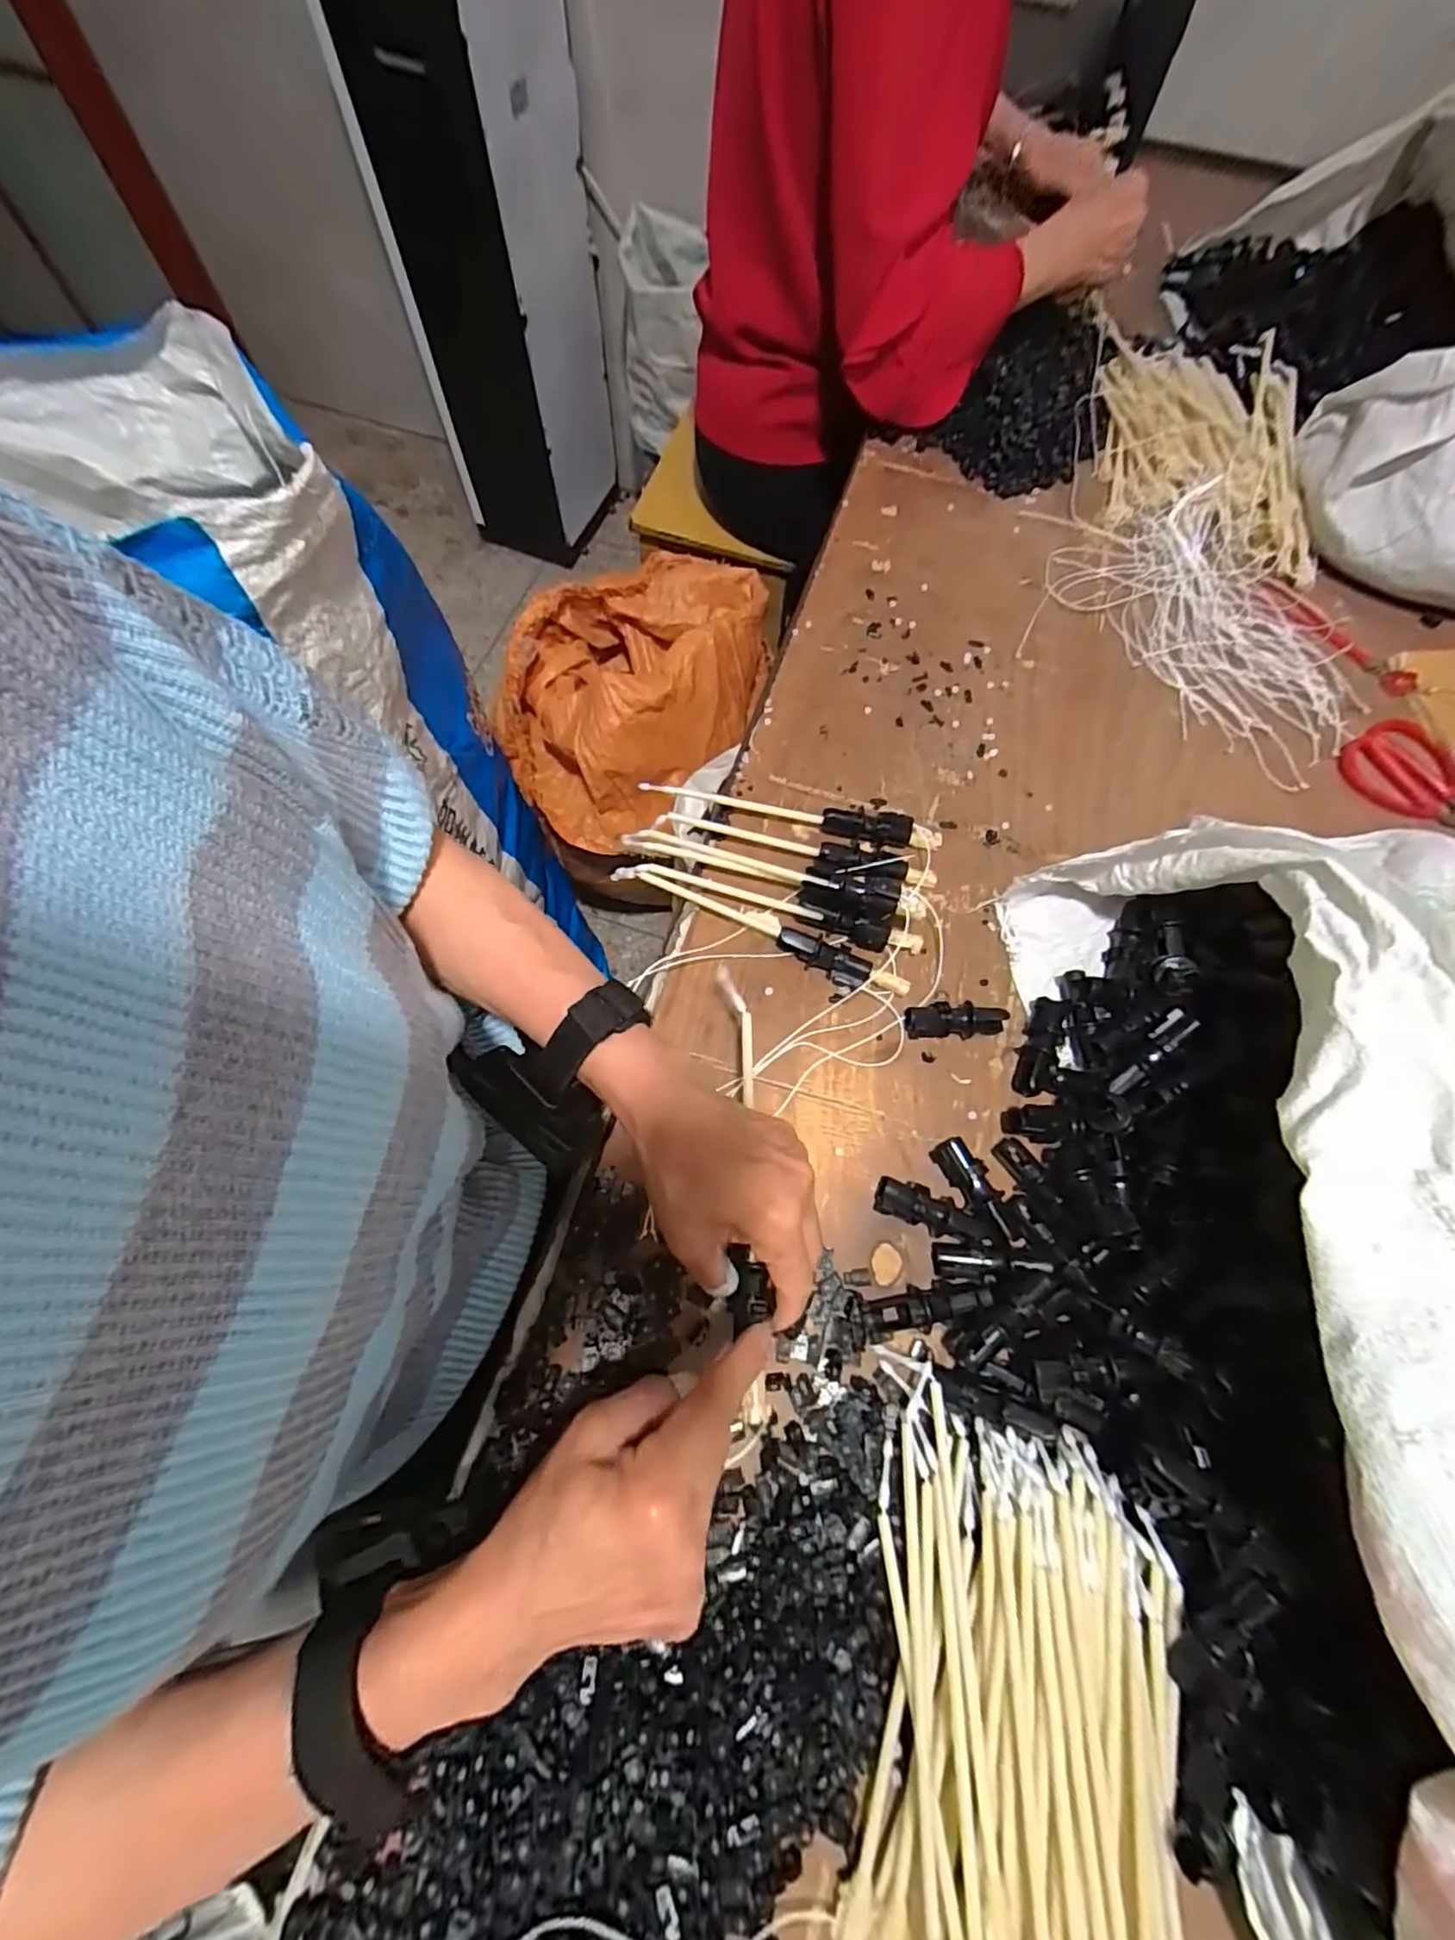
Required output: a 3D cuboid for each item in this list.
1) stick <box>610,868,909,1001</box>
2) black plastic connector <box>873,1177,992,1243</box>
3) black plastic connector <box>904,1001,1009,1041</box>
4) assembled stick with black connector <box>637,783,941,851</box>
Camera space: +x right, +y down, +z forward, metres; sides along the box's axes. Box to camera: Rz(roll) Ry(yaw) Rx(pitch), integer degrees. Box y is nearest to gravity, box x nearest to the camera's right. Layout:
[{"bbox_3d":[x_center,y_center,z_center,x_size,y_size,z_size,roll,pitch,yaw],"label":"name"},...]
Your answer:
[{"bbox_3d":[0.022,-0.031,0.455,0.219,0.026,0.032,28,71,9],"label":"stick"},{"bbox_3d":[0.126,0.148,0.398,0.070,0.022,0.023,21,70,6],"label":"black plastic connector"},{"bbox_3d":[0.156,0.035,0.444,0.067,0.021,0.022,-5,70,-3],"label":"black plastic connector"},{"bbox_3d":[0.049,-0.119,0.490,0.223,0.020,0.018,11,70,2],"label":"assembled stick with black connector"}]

